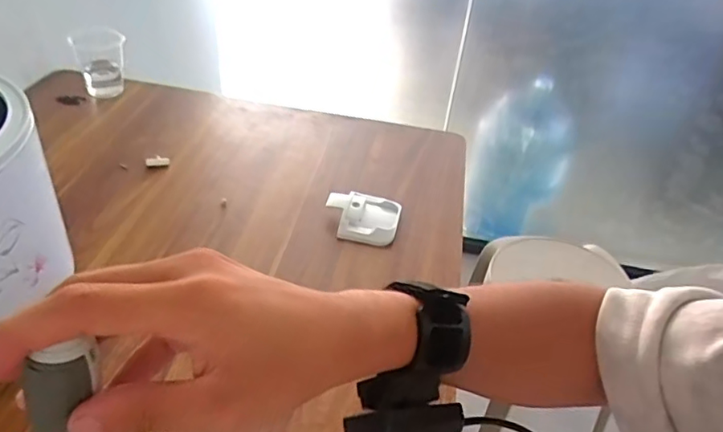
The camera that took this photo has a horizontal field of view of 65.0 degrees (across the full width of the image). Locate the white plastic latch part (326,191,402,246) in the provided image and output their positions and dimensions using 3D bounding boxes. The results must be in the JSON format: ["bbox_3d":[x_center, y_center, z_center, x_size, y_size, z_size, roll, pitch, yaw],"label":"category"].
[{"bbox_3d":[0.002,-0.003,0.607,0.075,0.024,0.066,11,37,6],"label":"white plastic latch part"}]

